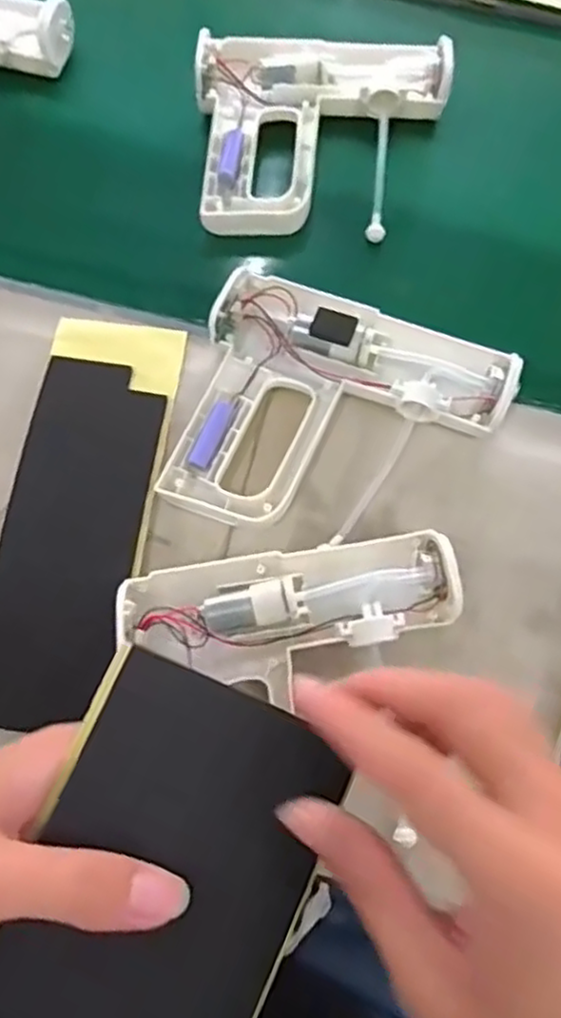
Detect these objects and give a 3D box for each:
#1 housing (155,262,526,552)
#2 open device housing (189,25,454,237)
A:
[{"bbox_3d":[0.039,-0.062,0.482,0.210,0.035,0.186,20,73,6],"label":"housing"},{"bbox_3d":[0.037,-0.316,0.585,0.207,0.054,0.187,1,73,0],"label":"open device housing"}]

